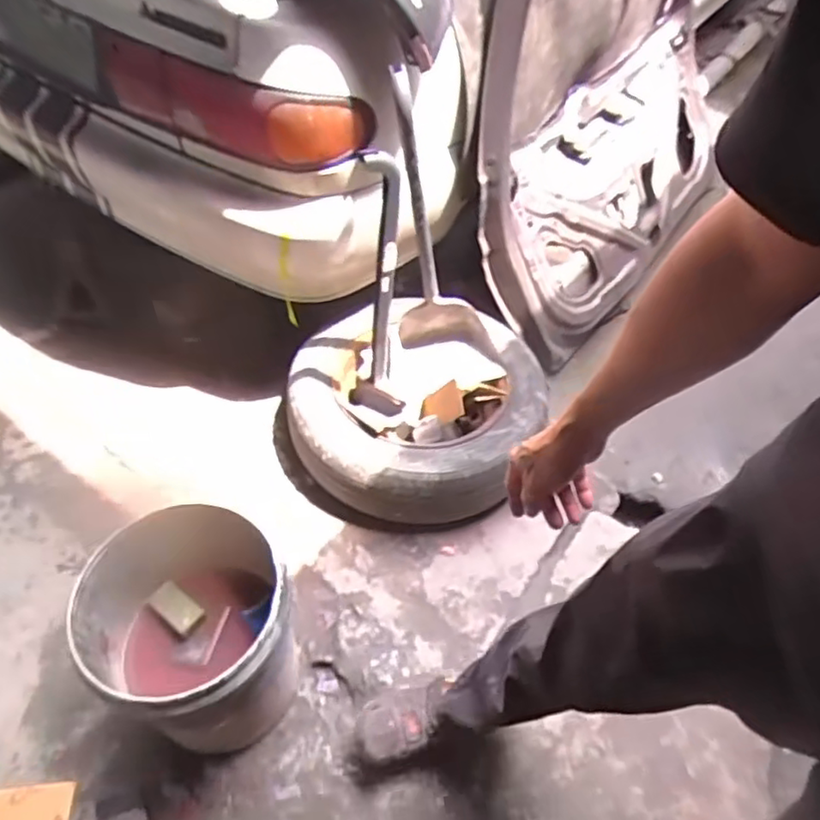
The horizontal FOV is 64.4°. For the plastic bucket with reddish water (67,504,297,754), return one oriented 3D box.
[{"bbox_3d":[-0.339,0.376,1.067,0.292,0.356,0.275,1,51,-1],"label":"plastic bucket with reddish water"}]

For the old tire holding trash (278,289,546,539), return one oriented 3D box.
[{"bbox_3d":[0.005,-0.028,1.497,0.525,0.222,0.550,29,56,20],"label":"old tire holding trash"}]

